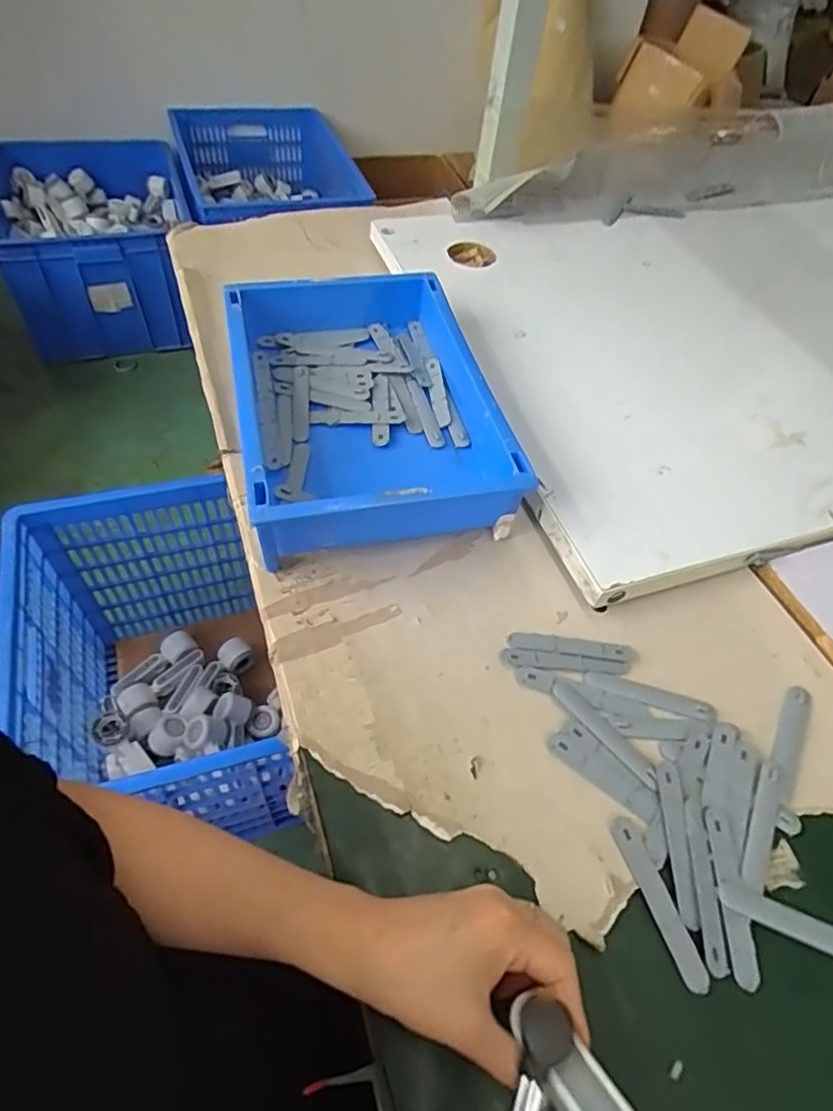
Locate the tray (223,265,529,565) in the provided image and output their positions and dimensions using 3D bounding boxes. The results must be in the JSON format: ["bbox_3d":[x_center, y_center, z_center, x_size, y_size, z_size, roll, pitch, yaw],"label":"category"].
[{"bbox_3d":[-0.051,-0.136,0.551,0.222,0.093,0.300,-8,58,-11],"label":"tray"}]

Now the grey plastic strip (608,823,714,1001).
[{"bbox_3d":[0.147,0.209,0.367,0.016,0.004,0.094,-14,56,-14],"label":"grey plastic strip"}]

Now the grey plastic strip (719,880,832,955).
[{"bbox_3d":[0.228,0.221,0.362,0.092,0.005,0.017,19,55,10],"label":"grey plastic strip"}]

